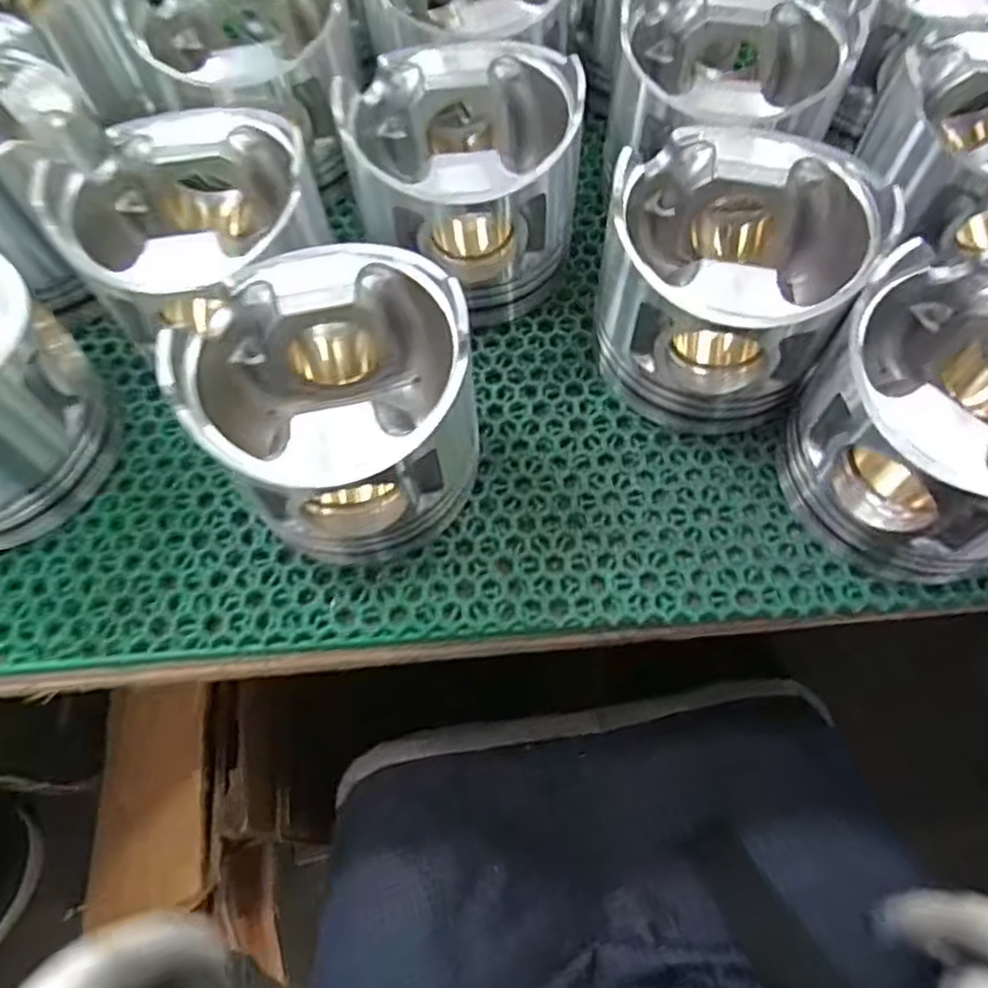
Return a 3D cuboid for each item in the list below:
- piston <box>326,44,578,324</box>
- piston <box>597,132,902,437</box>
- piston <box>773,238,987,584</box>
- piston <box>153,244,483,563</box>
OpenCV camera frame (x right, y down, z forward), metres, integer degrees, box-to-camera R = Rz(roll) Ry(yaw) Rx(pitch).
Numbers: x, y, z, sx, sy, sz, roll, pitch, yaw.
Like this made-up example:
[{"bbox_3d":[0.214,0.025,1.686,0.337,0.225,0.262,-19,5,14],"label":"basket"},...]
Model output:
[{"bbox_3d":[-0.015,-0.156,0.375,0.104,0.108,0.106,-1,63,2],"label":"piston"},{"bbox_3d":[0.107,-0.096,0.333,0.105,0.103,0.107,-1,63,2],"label":"piston"},{"bbox_3d":[0.190,-0.030,0.299,0.107,0.100,0.105,-1,63,2],"label":"piston"},{"bbox_3d":[-0.061,-0.034,0.310,0.112,0.099,0.111,-1,63,2],"label":"piston"}]

